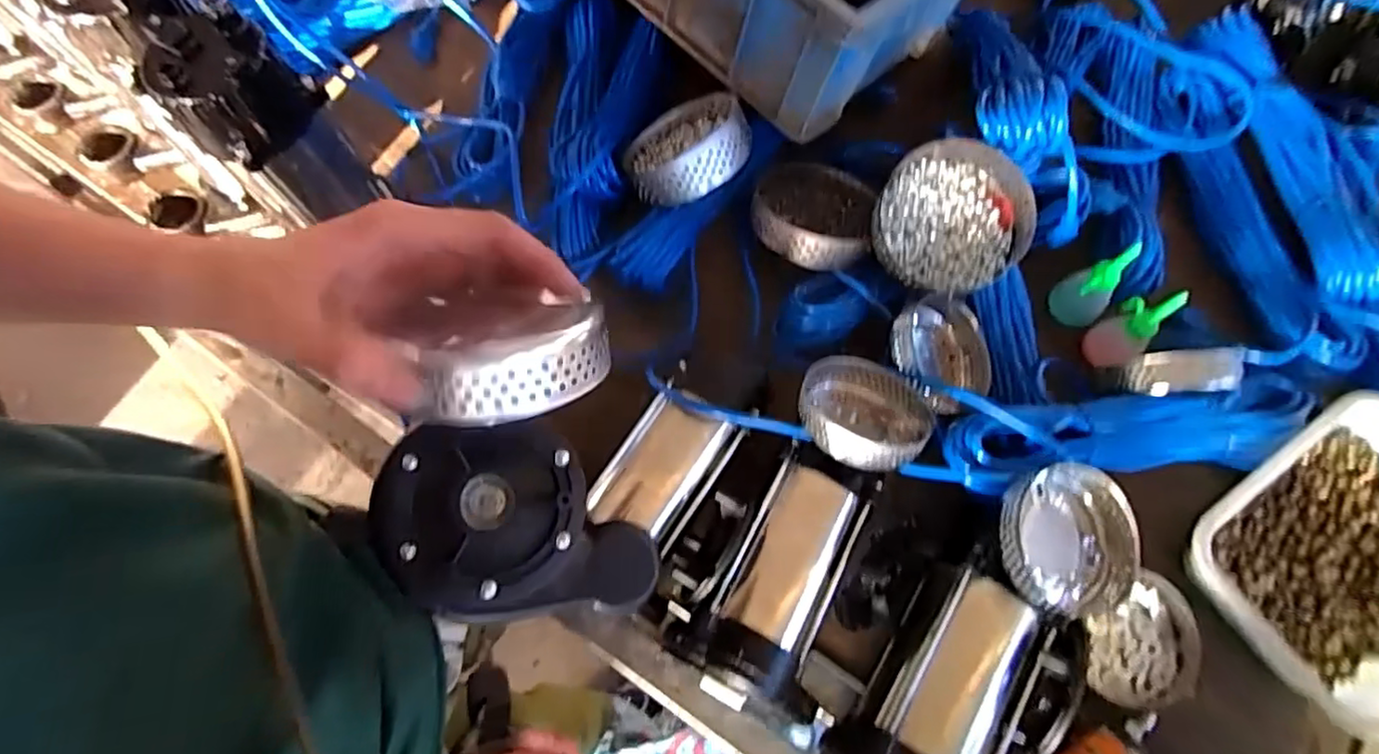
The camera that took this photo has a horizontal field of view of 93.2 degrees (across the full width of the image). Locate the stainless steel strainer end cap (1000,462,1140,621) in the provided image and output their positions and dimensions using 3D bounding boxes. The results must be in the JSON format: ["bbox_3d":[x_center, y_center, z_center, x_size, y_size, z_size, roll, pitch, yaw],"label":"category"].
[{"bbox_3d":[0.284,0.125,0.498,0.107,0.055,0.107,0,69,1],"label":"stainless steel strainer end cap"}]

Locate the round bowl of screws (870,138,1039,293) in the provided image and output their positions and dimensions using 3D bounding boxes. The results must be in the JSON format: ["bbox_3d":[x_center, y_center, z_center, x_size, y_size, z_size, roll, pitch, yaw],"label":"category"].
[{"bbox_3d":[0.243,-0.146,0.600,0.142,0.048,0.142,1,79,-4],"label":"round bowl of screws"}]

